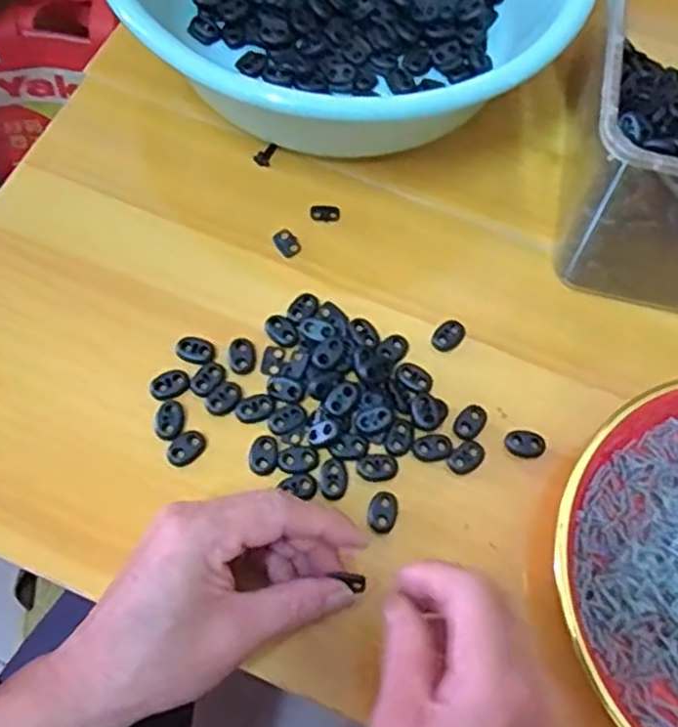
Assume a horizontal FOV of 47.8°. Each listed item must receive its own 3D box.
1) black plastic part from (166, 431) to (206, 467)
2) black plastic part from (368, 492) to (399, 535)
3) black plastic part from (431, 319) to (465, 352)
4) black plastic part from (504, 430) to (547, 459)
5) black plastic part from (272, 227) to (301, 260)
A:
[{"bbox_3d":[-0.084,0.046,0.420,0.022,0.004,0.015,-38,74,-17],"label":"black plastic part"},{"bbox_3d":[0.024,0.080,0.412,0.015,0.006,0.022,13,66,2],"label":"black plastic part"},{"bbox_3d":[0.066,-0.016,0.458,0.015,0.005,0.022,36,69,12],"label":"black plastic part"},{"bbox_3d":[0.106,0.045,0.434,0.023,0.004,0.016,15,66,3],"label":"black plastic part"},{"bbox_3d":[-0.032,-0.075,0.479,0.014,0.004,0.019,-34,73,-16],"label":"black plastic part"}]

